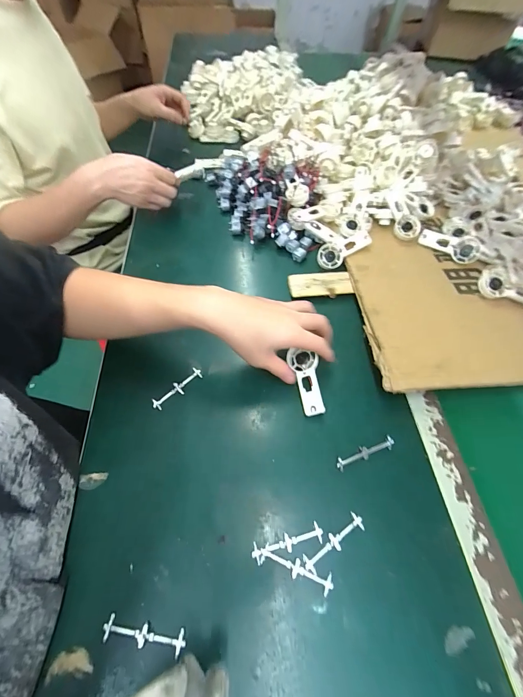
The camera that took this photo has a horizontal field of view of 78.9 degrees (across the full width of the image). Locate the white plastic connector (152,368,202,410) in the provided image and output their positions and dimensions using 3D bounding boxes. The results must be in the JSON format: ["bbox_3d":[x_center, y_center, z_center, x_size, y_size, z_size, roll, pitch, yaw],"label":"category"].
[{"bbox_3d":[-0.107,0.051,0.407,0.017,0.009,0.070,39,69,23],"label":"white plastic connector"}]

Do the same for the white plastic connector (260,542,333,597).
[{"bbox_3d":[0.033,0.209,0.301,0.071,0.005,0.017,18,62,14],"label":"white plastic connector"}]

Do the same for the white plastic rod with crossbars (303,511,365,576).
[{"bbox_3d":[0.072,0.192,0.314,0.073,0.005,0.018,-33,62,-15],"label":"white plastic rod with crossbars"}]

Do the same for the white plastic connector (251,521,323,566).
[{"bbox_3d":[0.026,0.191,0.313,0.071,0.004,0.018,-16,59,-5],"label":"white plastic connector"}]

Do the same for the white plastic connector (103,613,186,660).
[{"bbox_3d":[-0.103,0.250,0.276,0.072,0.004,0.018,5,60,7],"label":"white plastic connector"}]

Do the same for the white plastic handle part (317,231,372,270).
[{"bbox_3d":[0.132,-0.164,0.520,0.088,0.016,0.039,-34,85,2],"label":"white plastic handle part"}]

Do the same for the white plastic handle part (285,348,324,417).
[{"bbox_3d":[0.059,0.041,0.400,0.033,0.019,0.088,-13,64,-4],"label":"white plastic handle part"}]

